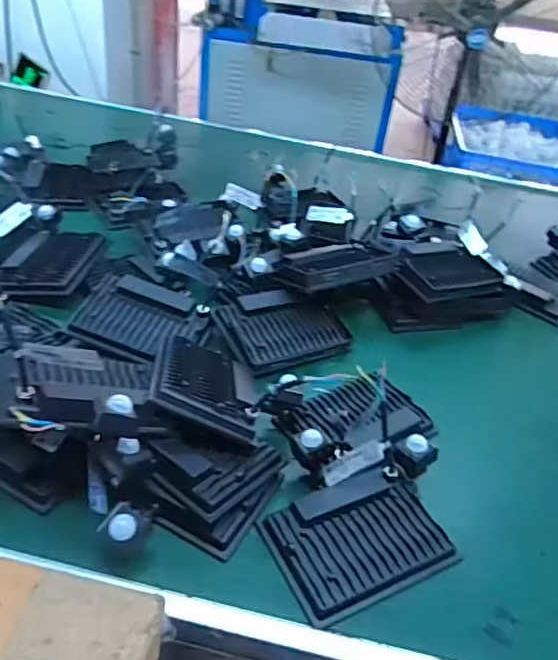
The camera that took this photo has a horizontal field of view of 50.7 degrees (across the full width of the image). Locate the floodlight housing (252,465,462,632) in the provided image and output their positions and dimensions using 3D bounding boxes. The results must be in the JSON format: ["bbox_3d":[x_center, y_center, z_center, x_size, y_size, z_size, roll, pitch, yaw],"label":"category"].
[{"bbox_3d":[0.082,0.219,0.621,0.178,0.023,0.125,-13,41,-26],"label":"floodlight housing"}]

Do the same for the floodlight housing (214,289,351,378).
[{"bbox_3d":[0.003,0.003,0.882,0.178,0.038,0.128,-15,60,-32],"label":"floodlight housing"}]

